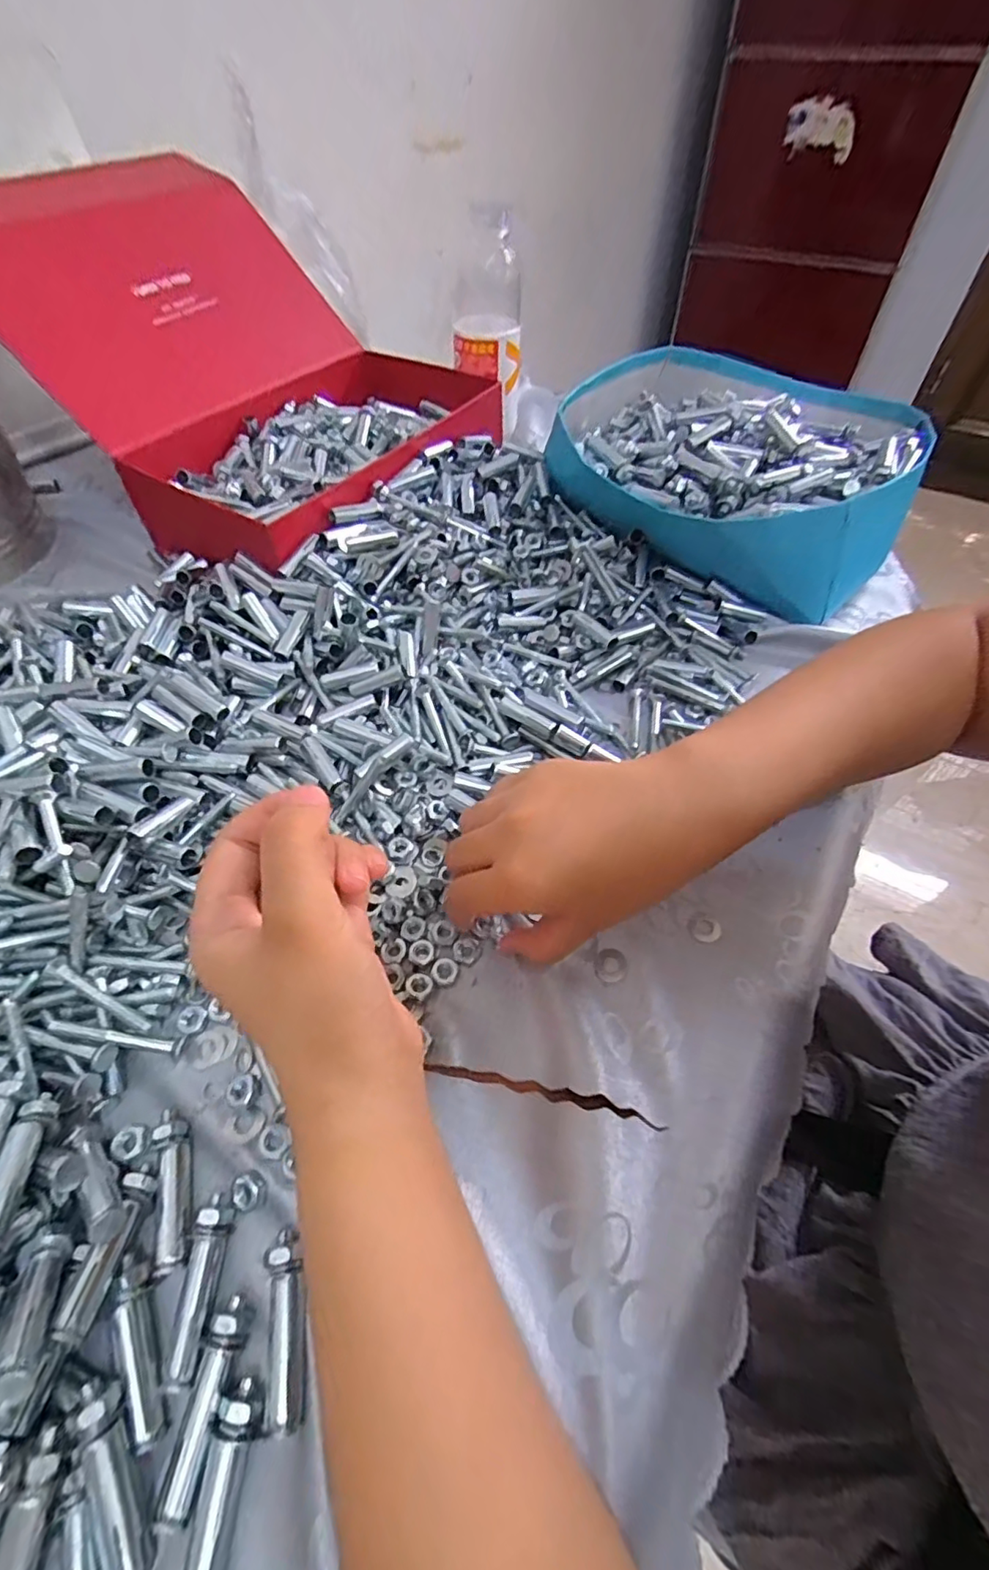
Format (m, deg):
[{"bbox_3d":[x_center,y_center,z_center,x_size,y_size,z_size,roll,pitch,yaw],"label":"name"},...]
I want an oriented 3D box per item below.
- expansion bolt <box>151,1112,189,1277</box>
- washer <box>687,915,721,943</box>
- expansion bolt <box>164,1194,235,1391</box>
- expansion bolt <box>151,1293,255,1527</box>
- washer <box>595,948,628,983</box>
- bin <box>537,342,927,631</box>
[{"bbox_3d":[-0.130,0.161,0.231,0.011,0.009,0.053,-14,56,-9],"label":"expansion bolt"},{"bbox_3d":[0.111,0.075,0.303,0.016,0.004,0.016,0,53,0],"label":"washer"},{"bbox_3d":[-0.110,0.185,0.212,0.012,0.010,0.052,4,55,3],"label":"expansion bolt"},{"bbox_3d":[-0.098,0.209,0.194,0.012,0.009,0.054,10,56,7],"label":"expansion bolt"},{"bbox_3d":[0.059,0.090,0.289,0.016,0.004,0.018,19,56,14],"label":"washer"},{"bbox_3d":[0.202,-0.281,0.498,0.263,0.081,0.288,20,56,15],"label":"bin"}]

